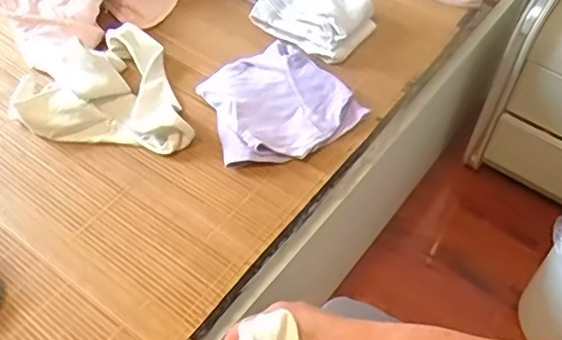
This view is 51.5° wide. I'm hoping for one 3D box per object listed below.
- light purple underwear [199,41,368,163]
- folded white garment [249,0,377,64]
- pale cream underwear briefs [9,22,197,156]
[{"bbox_3d":[-0.014,-0.103,0.896,0.221,0.040,0.204,-35,61,-24],"label":"light purple underwear"},{"bbox_3d":[0.062,-0.274,1.000,0.176,0.055,0.131,33,60,22],"label":"folded white garment"},{"bbox_3d":[-0.287,-0.122,0.893,0.237,0.075,0.247,-16,55,-12],"label":"pale cream underwear briefs"}]

